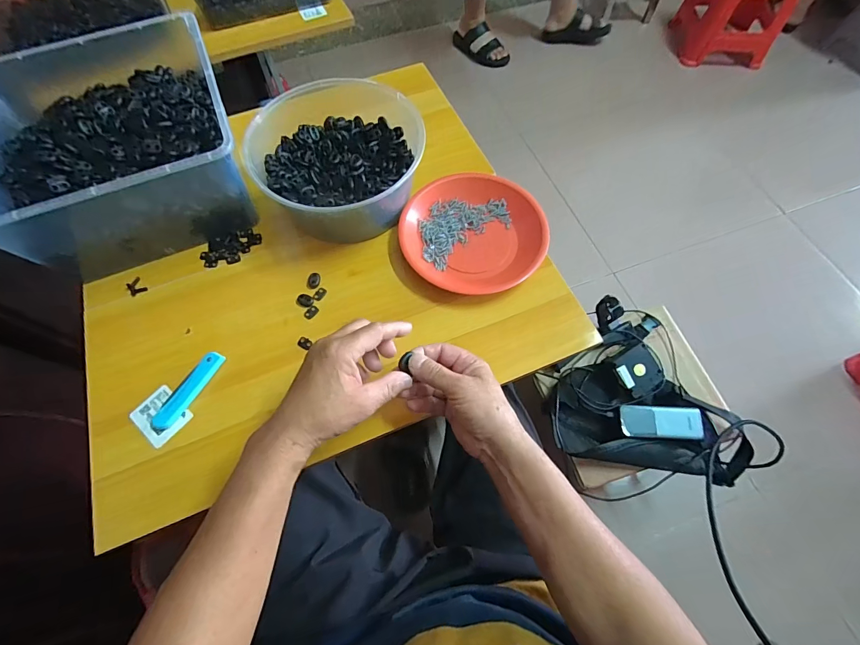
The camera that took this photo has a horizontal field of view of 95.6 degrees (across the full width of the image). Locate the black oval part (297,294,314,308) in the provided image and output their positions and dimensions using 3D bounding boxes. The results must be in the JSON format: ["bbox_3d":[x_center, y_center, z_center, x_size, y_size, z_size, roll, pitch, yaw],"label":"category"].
[{"bbox_3d":[-0.161,-0.029,0.504,0.021,0.004,0.017,13,66,6],"label":"black oval part"}]

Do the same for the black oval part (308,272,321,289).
[{"bbox_3d":[-0.153,-0.055,0.515,0.014,0.006,0.021,11,66,5],"label":"black oval part"}]

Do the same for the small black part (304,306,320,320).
[{"bbox_3d":[-0.152,-0.013,0.500,0.020,0.004,0.012,-42,72,-17],"label":"small black part"}]

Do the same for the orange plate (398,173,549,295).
[{"bbox_3d":[0.057,-0.122,0.529,0.185,0.035,0.166,-12,66,-5],"label":"orange plate"}]

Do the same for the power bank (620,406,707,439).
[{"bbox_3d":[0.392,0.168,0.659,0.130,0.014,0.050,2,65,1],"label":"power bank"}]

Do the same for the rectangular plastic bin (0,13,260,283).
[{"bbox_3d":[-0.416,-0.240,0.529,0.297,0.142,0.321,-21,67,-9],"label":"rectangular plastic bin"}]

